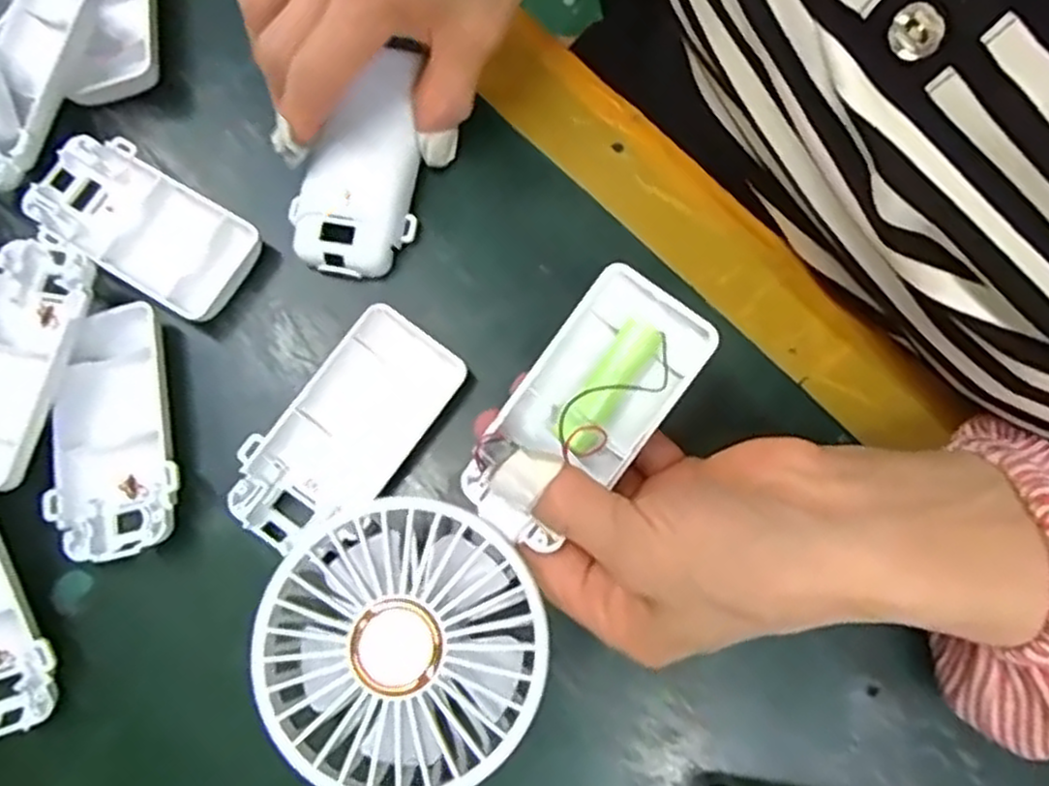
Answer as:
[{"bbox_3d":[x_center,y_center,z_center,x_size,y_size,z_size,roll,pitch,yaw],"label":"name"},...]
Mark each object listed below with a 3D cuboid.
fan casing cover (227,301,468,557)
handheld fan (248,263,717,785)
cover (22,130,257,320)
[{"bbox_3d":[-0.067,0.014,0.286,0.041,0.020,0.095,39,84,10],"label":"fan casing cover"},{"bbox_3d":[-0.007,0.040,0.242,0.079,0.027,0.175,37,75,10],"label":"handheld fan"},{"bbox_3d":[-0.156,-0.068,0.313,0.095,0.015,0.048,27,82,9],"label":"cover"}]

